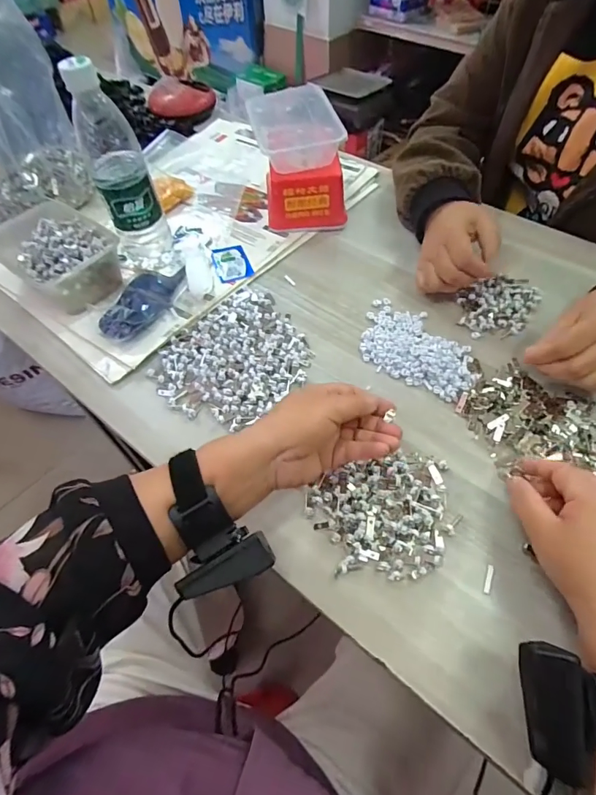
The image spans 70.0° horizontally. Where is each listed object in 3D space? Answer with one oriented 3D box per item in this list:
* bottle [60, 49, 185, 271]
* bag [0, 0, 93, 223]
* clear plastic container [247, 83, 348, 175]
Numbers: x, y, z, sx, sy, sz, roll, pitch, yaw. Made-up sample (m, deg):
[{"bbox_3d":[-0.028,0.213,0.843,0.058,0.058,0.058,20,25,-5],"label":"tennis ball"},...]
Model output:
[{"bbox_3d":[-0.201,-0.251,0.493,0.067,0.221,0.061,-21,58,-13],"label":"bottle"},{"bbox_3d":[-0.369,-0.357,0.553,0.120,0.210,0.097,-12,56,-7],"label":"bag"},{"bbox_3d":[-0.004,-0.371,0.588,0.107,0.056,0.129,-12,56,-4],"label":"clear plastic container"}]

